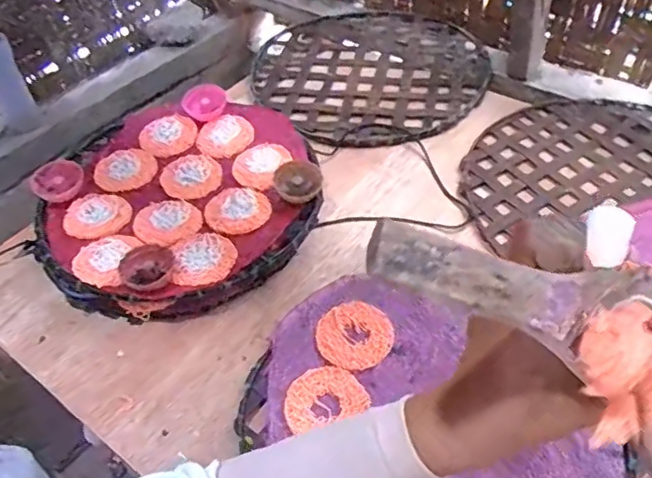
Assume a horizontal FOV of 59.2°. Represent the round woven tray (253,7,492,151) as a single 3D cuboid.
[{"bbox_3d":[0.078,-0.308,1.014,0.400,0.034,0.452,-25,50,-17],"label":"round woven tray"}]

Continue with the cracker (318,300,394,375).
[{"bbox_3d":[0.029,0.101,0.610,0.078,0.005,0.078,-3,48,3],"label":"cracker"}]

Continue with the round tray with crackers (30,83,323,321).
[{"bbox_3d":[-0.192,-0.060,0.751,0.349,0.069,0.352,-3,48,3],"label":"round tray with crackers"}]

